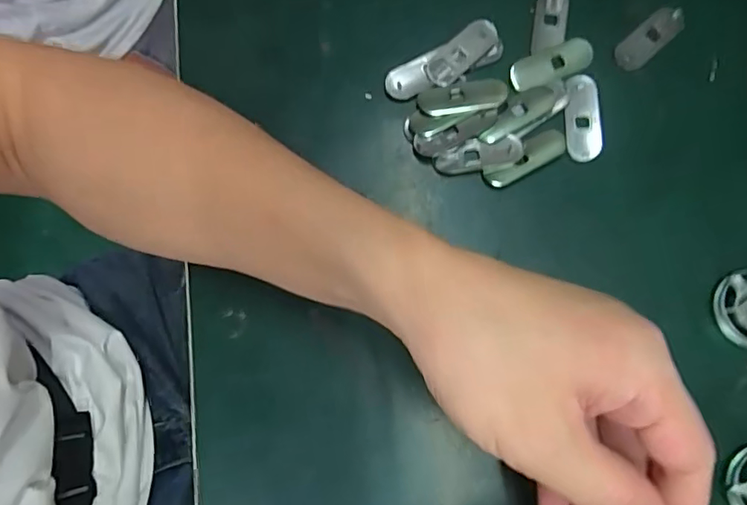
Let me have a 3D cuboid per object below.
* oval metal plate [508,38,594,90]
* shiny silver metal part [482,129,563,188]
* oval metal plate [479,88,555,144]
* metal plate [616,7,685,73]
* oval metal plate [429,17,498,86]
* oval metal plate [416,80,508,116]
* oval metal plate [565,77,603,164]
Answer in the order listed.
[{"bbox_3d":[0.103,-0.109,0.303,0.049,0.005,0.019,-22,79,-6],"label":"oval metal plate"},{"bbox_3d":[0.085,-0.054,0.292,0.051,0.004,0.018,-29,80,-7],"label":"shiny silver metal part"},{"bbox_3d":[0.082,-0.078,0.299,0.050,0.005,0.017,-30,80,-7],"label":"oval metal plate"},{"bbox_3d":[0.162,-0.126,0.308,0.049,0.004,0.018,-40,81,-9],"label":"metal plate"},{"bbox_3d":[0.052,-0.116,0.304,0.049,0.004,0.017,-41,81,-9],"label":"oval metal plate"},{"bbox_3d":[0.051,-0.088,0.299,0.050,0.004,0.020,-10,78,-3],"label":"oval metal plate"},{"bbox_3d":[0.119,-0.076,0.297,0.020,0.005,0.050,4,77,0],"label":"oval metal plate"}]

